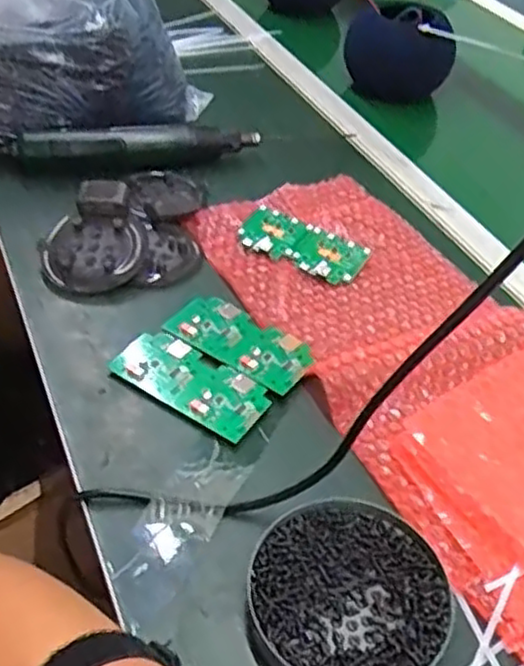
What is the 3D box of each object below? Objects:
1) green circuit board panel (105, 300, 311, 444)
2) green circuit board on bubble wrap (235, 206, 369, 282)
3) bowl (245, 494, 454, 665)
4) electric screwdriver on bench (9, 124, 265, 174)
[{"bbox_3d":[-0.034,0.019,0.539,0.114,0.011,0.107,31,49,23],"label":"green circuit board panel"},{"bbox_3d":[0.034,-0.080,0.645,0.116,0.008,0.052,27,48,20],"label":"green circuit board on bubble wrap"},{"bbox_3d":[0.047,0.149,0.408,0.109,0.022,0.111,3,45,-3],"label":"bowl"},{"bbox_3d":[-0.122,-0.182,0.727,0.243,0.043,0.038,-3,45,-10],"label":"electric screwdriver on bench"}]

